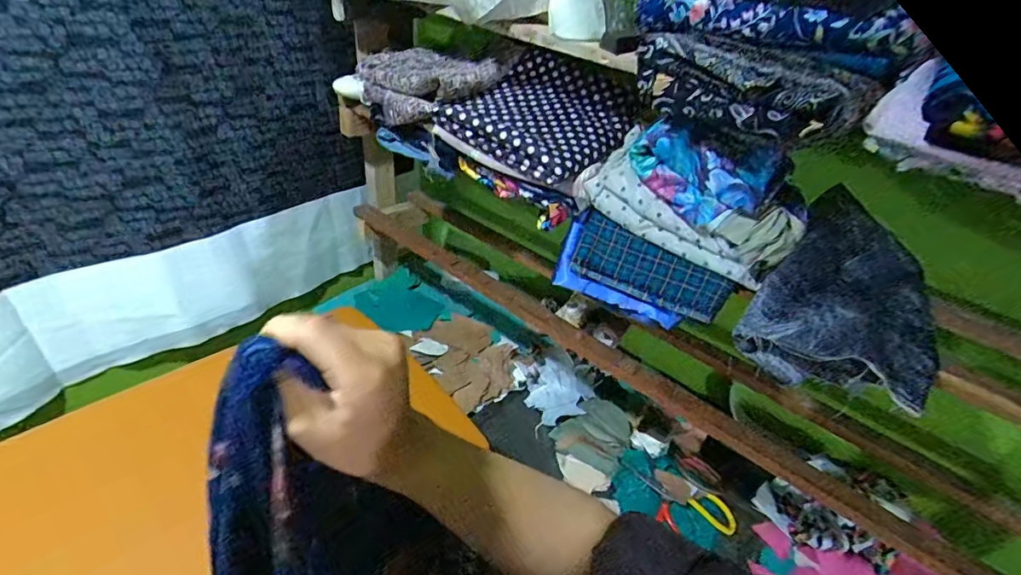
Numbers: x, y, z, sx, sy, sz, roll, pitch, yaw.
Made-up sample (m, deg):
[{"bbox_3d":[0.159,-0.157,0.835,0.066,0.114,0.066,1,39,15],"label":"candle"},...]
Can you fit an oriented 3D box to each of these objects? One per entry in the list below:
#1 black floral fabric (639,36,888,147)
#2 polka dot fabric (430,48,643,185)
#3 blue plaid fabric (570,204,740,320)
[{"bbox_3d":[0.236,-0.204,0.506,0.069,0.084,0.234,-22,45,-35],"label":"black floral fabric"},{"bbox_3d":[0.051,-0.261,0.741,0.235,0.112,0.219,26,39,24],"label":"polka dot fabric"},{"bbox_3d":[0.182,-0.022,0.663,0.215,0.070,0.040,28,40,26],"label":"blue plaid fabric"}]

